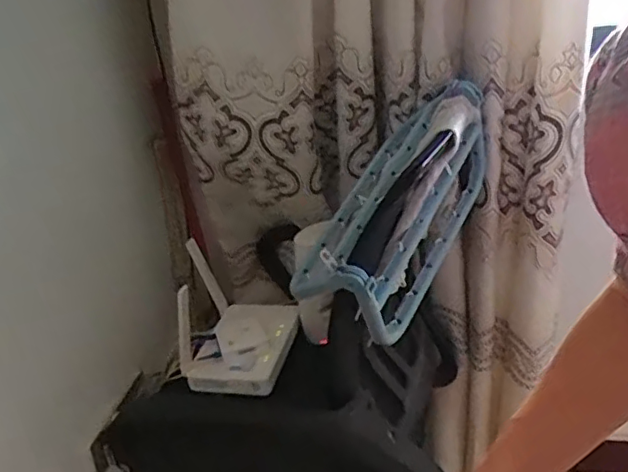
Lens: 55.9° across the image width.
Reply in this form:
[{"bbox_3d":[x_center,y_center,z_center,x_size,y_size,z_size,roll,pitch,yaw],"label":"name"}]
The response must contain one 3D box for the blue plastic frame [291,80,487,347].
[{"bbox_3d":[0.101,-0.035,0.771,0.149,0.178,0.331,15,59,36],"label":"blue plastic frame"}]

